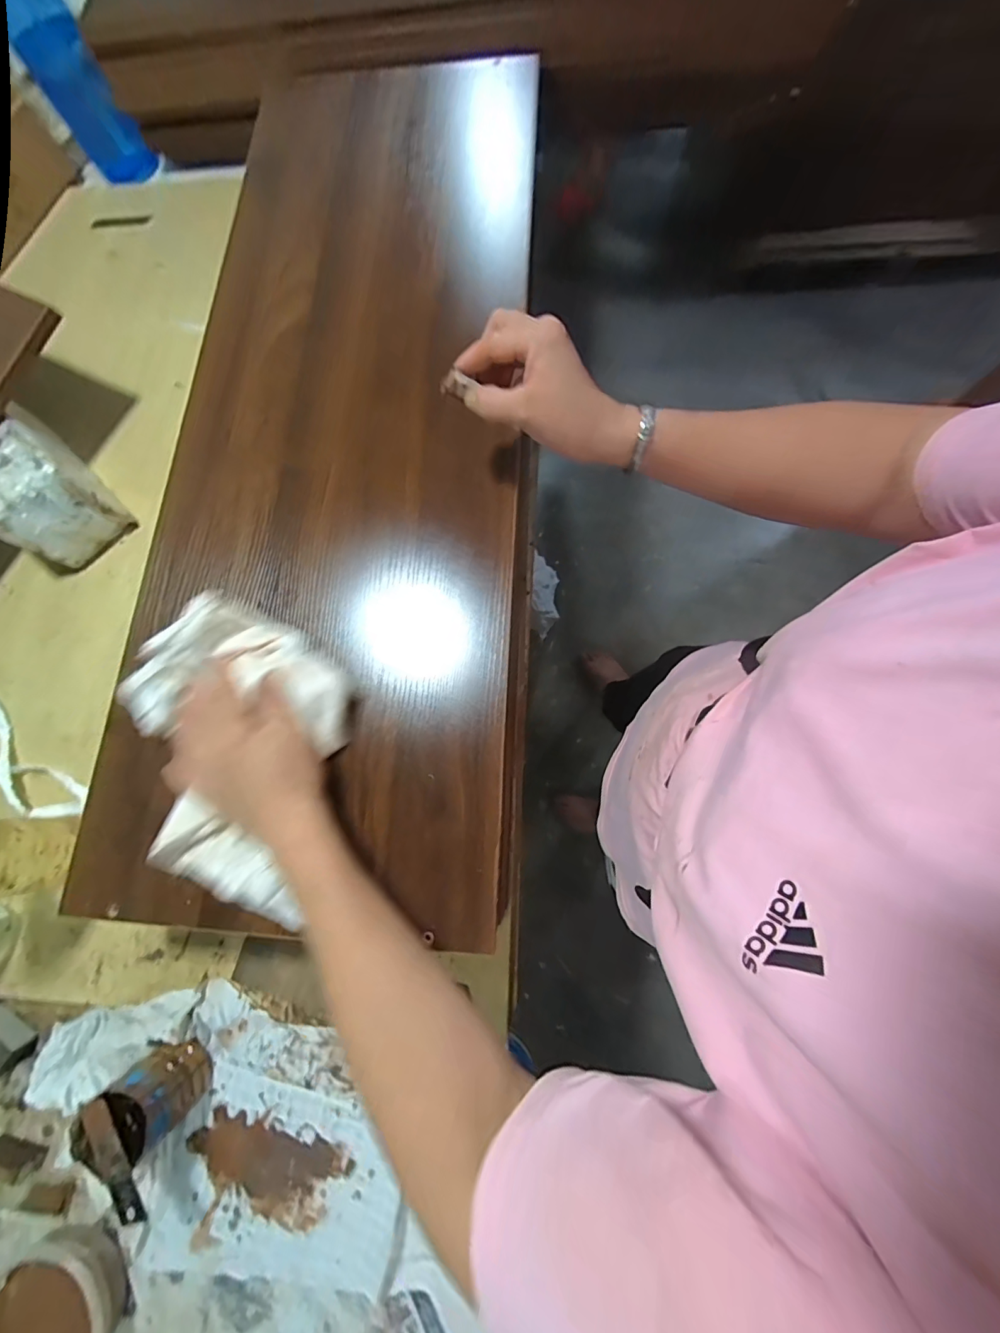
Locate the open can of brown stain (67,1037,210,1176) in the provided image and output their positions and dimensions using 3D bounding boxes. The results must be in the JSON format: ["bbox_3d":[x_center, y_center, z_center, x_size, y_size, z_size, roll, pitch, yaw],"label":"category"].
[{"bbox_3d":[-0.318,0.392,0.397,0.073,0.068,0.062,-26,78,-4],"label":"open can of brown stain"}]

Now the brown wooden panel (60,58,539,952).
[{"bbox_3d":[-0.151,-0.254,0.440,0.358,0.028,0.923,0,77,5],"label":"brown wooden panel"}]

